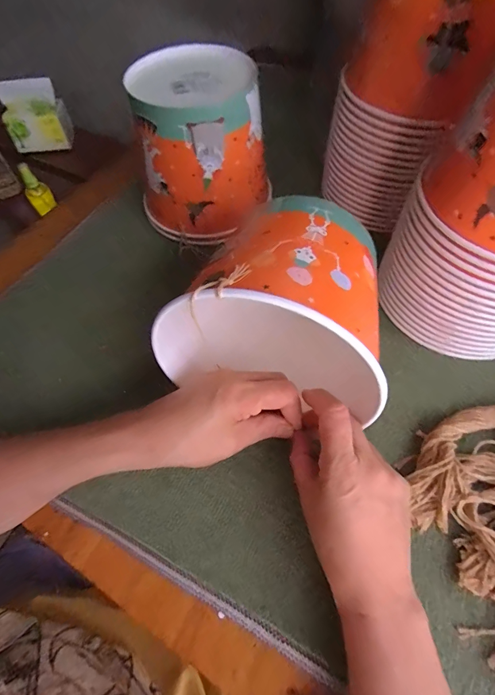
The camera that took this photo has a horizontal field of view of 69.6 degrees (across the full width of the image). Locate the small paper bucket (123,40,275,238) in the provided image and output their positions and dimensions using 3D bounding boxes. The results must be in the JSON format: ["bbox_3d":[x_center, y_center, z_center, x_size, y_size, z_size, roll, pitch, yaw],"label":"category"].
[{"bbox_3d":[-0.048,-0.221,0.396,0.142,0.137,0.133,5,60,4],"label":"small paper bucket"}]

